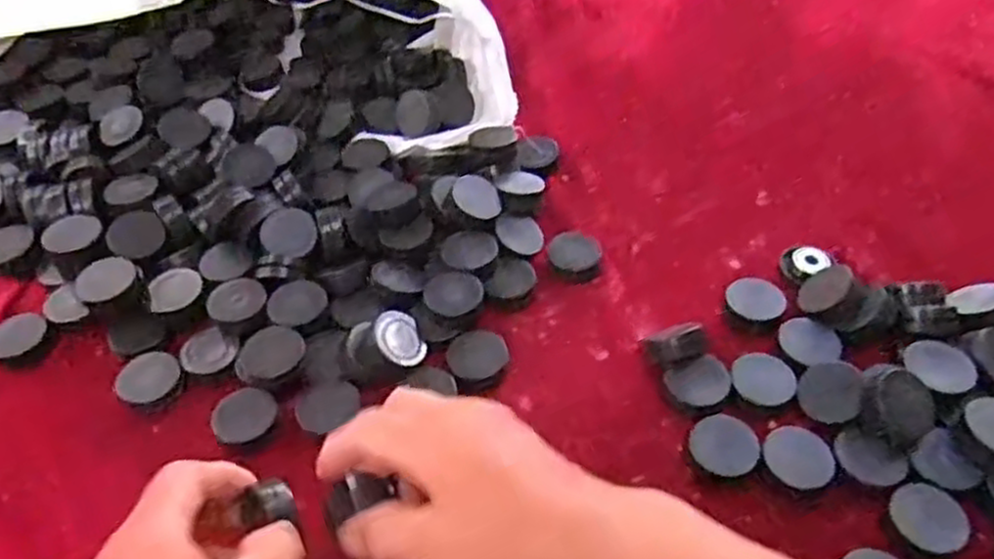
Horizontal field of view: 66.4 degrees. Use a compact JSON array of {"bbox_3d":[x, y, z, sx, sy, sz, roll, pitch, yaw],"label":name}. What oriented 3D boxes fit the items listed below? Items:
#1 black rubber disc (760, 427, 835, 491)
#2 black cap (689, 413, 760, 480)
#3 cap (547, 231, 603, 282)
[{"bbox_3d":[0.144,0.084,0.362,0.031,0.004,0.032,-1,47,2],"label":"black rubber disc"},{"bbox_3d":[0.111,0.081,0.370,0.031,0.005,0.033,-1,47,2],"label":"black cap"},{"bbox_3d":[0.047,-0.015,0.461,0.032,0.006,0.036,5,47,7],"label":"cap"}]

